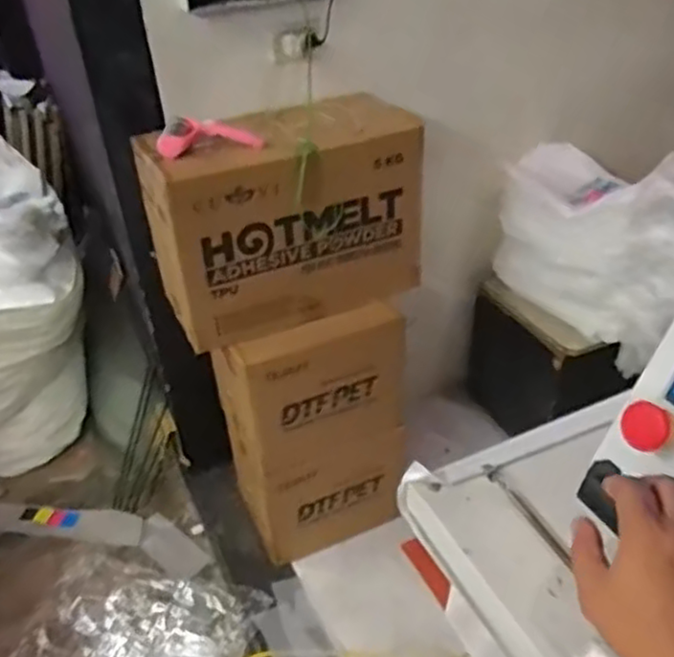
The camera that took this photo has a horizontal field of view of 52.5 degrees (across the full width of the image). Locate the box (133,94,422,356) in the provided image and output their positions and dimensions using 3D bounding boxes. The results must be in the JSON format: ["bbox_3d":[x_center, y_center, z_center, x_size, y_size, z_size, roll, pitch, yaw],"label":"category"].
[{"bbox_3d":[-0.108,-0.247,1.464,0.546,0.401,0.246,-17,38,-18],"label":"box"}]

